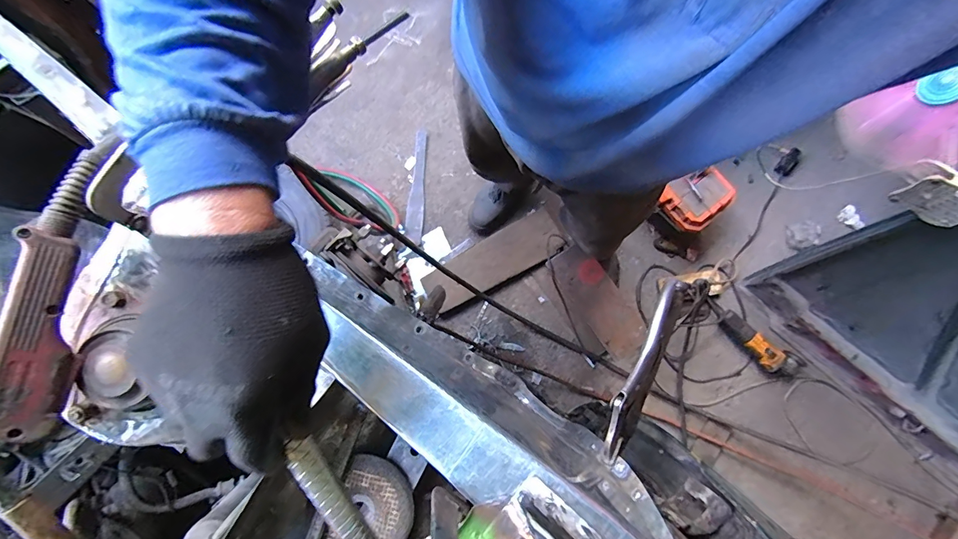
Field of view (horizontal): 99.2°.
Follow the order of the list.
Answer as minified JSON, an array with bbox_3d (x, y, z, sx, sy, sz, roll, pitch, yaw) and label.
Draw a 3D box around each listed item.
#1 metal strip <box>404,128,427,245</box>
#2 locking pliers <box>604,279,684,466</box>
[{"bbox_3d":[-0.213,-0.293,1.405,0.057,0.019,0.405,3,79,1],"label":"metal strip"},{"bbox_3d":[0.172,0.103,0.421,0.042,0.039,0.193,29,81,6],"label":"locking pliers"}]

